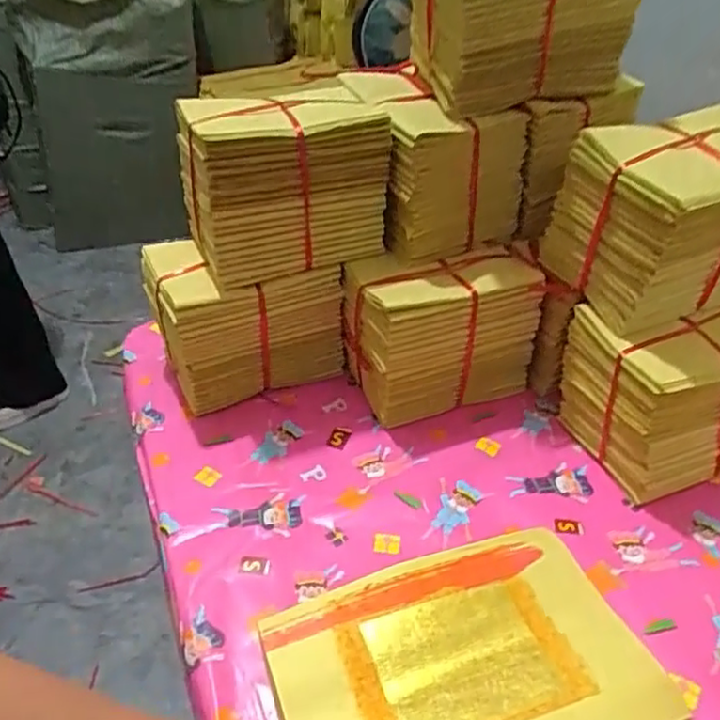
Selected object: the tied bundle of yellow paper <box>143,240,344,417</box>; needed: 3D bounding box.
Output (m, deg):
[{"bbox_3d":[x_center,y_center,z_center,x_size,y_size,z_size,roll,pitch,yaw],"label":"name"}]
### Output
[{"bbox_3d":[-0.119,-0.043,0.692,0.164,0.135,0.121,-19,41,-23],"label":"tied bundle of yellow paper"}]

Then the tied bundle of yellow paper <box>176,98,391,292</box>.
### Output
[{"bbox_3d":[-0.072,-0.156,0.636,0.170,0.155,0.116,-15,40,-19],"label":"tied bundle of yellow paper"}]

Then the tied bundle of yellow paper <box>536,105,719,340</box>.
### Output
[{"bbox_3d":[0.268,-0.123,0.585,0.161,0.138,0.130,-16,41,-20],"label":"tied bundle of yellow paper"}]

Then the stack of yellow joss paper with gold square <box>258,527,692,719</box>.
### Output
[{"bbox_3d":[0.065,0.208,0.437,0.225,0.041,0.164,-12,39,-16],"label":"stack of yellow joss paper with gold square"}]

